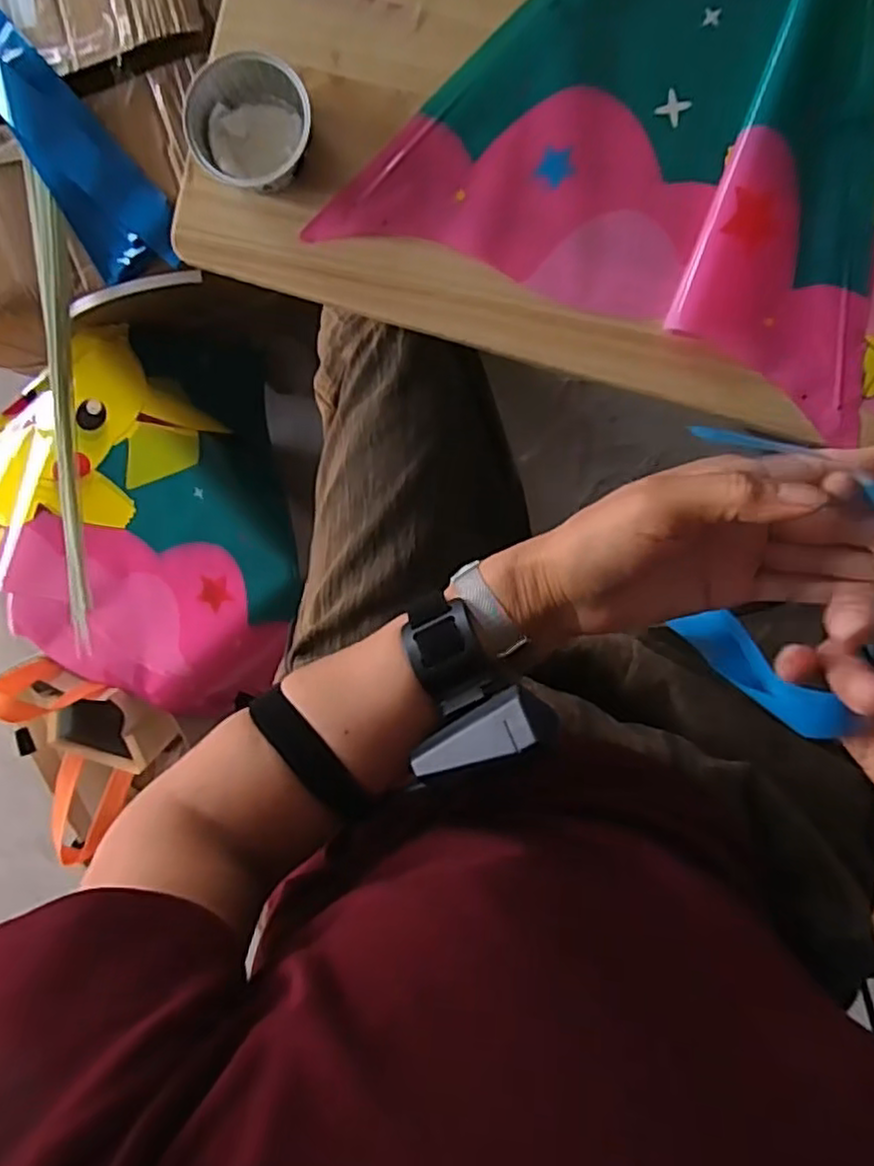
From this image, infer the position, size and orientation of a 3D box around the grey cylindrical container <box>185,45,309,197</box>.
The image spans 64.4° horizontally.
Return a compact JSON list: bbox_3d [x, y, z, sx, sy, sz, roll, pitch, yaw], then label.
[{"bbox_3d":[-0.128,-0.310,0.468,0.078,0.033,0.079,0,98,3],"label":"grey cylindrical container"}]

